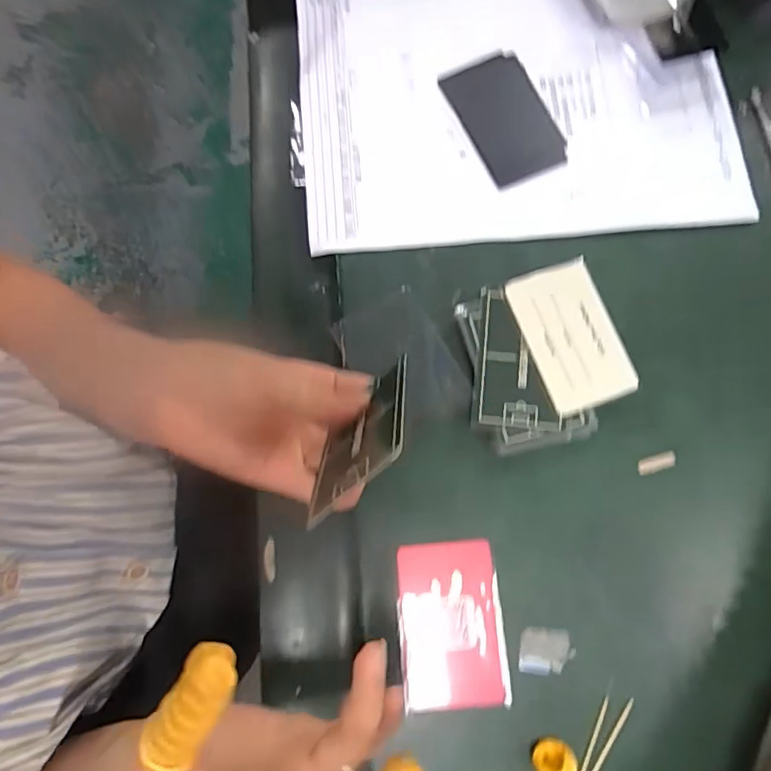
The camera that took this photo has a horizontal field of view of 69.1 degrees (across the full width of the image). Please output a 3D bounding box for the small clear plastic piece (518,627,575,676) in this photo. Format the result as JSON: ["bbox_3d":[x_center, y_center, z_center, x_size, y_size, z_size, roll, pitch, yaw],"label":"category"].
[{"bbox_3d":[0.090,0.149,0.313,0.029,0.004,0.024,4,78,2],"label":"small clear plastic piece"}]

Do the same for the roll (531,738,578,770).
[{"bbox_3d":[0.089,0.198,0.295,0.021,0.014,0.018,-31,79,-5],"label":"roll"}]

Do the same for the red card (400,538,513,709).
[{"bbox_3d":[0.037,0.135,0.316,0.058,0.004,0.088,-5,78,0],"label":"red card"}]

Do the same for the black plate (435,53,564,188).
[{"bbox_3d":[0.082,-0.183,0.386,0.057,0.004,0.093,-24,79,-4],"label":"black plate"}]

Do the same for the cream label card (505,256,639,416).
[{"bbox_3d":[0.111,-0.030,0.334,0.054,0.004,0.086,-21,80,-7],"label":"cream label card"}]

